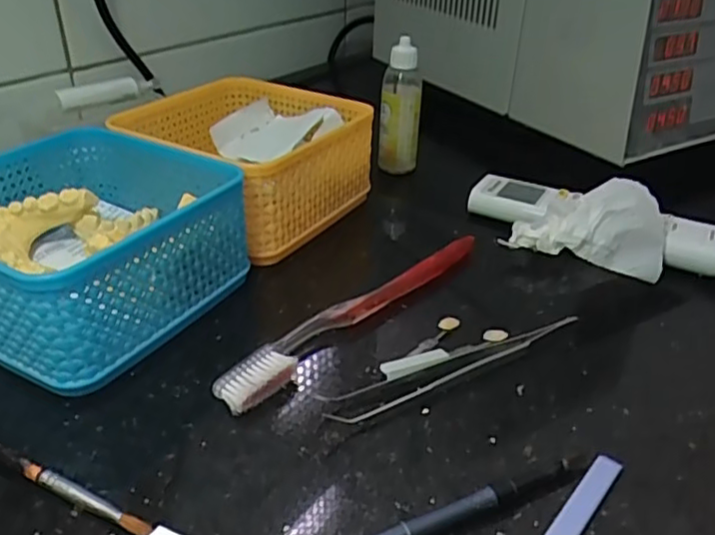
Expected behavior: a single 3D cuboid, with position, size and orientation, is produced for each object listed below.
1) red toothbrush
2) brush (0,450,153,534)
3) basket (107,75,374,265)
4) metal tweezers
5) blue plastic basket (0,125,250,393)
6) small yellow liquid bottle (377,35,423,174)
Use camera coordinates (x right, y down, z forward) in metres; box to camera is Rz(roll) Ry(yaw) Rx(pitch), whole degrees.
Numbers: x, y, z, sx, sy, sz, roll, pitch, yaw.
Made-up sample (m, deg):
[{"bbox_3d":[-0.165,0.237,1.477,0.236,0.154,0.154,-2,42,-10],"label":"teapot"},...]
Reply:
[{"bbox_3d":[0.002,0.020,0.329,0.022,0.013,0.180,26,40,34],"label":"red toothbrush"},{"bbox_3d":[-0.156,0.067,0.254,0.189,0.006,0.008,16,35,22],"label":"brush"},{"bbox_3d":[-0.070,-0.072,0.423,0.132,0.066,0.120,22,38,30],"label":"basket"},{"bbox_3d":[0.047,0.045,0.294,0.133,0.010,0.018,-12,35,-20],"label":"metal tweezers"},{"bbox_3d":[-0.141,-0.012,0.327,0.128,0.064,0.127,18,36,24],"label":"blue plastic basket"},{"bbox_3d":[0.034,-0.127,0.510,0.032,0.105,0.028,3,32,3],"label":"small yellow liquid bottle"}]

